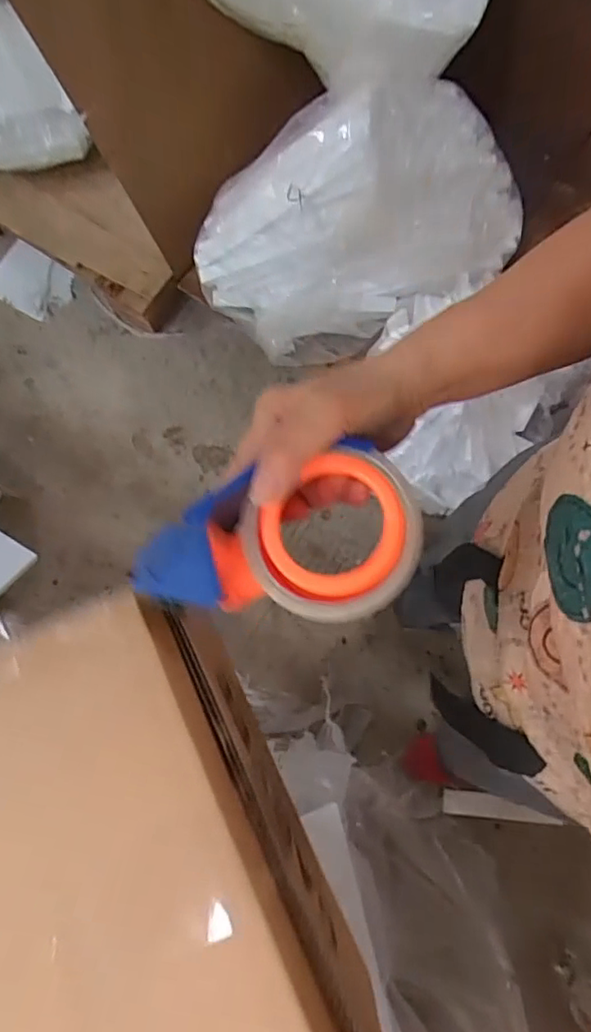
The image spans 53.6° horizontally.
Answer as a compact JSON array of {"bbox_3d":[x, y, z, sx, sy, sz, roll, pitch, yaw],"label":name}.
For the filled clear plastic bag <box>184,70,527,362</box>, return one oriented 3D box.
[{"bbox_3d":[0.132,-0.588,1.140,0.647,0.303,0.387,-31,80,-6],"label":"filled clear plastic bag"}]

